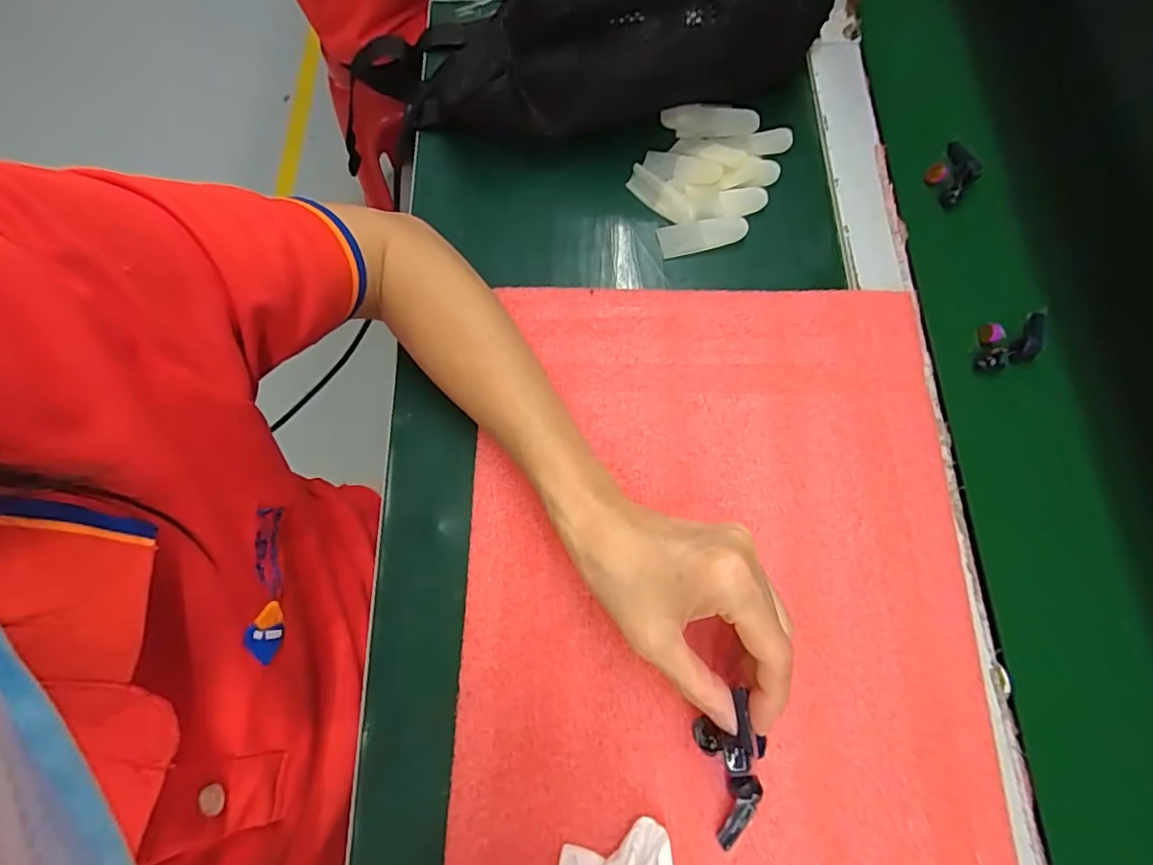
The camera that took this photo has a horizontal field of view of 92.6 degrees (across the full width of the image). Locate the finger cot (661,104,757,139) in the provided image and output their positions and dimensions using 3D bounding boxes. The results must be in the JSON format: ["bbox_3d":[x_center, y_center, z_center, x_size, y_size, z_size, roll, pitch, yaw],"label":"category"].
[{"bbox_3d":[0.096,-0.227,0.398,0.067,0.010,0.021,3,72,3],"label":"finger cot"}]

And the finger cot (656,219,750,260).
[{"bbox_3d":[0.085,-0.131,0.368,0.058,0.004,0.021,-10,95,8],"label":"finger cot"}]

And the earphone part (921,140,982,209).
[{"bbox_3d":[0.257,-0.177,0.376,0.029,0.014,0.037,42,78,13],"label":"earphone part"}]

